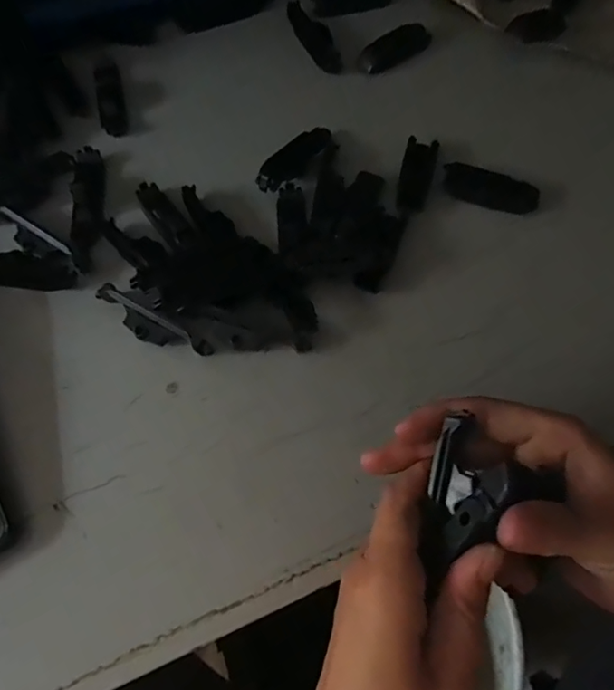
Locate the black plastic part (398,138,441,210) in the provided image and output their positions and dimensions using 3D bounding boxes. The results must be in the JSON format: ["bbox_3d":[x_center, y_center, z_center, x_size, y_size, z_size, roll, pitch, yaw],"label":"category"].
[{"bbox_3d":[0.077,-0.121,0.370,0.022,0.006,0.064,14,67,6],"label":"black plastic part"}]

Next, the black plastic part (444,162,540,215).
[{"bbox_3d":[0.127,-0.108,0.362,0.065,0.010,0.021,19,68,8],"label":"black plastic part"}]

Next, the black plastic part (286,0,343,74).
[{"bbox_3d":[0.007,-0.248,0.419,0.021,0.008,0.079,-22,69,-9],"label":"black plastic part"}]

